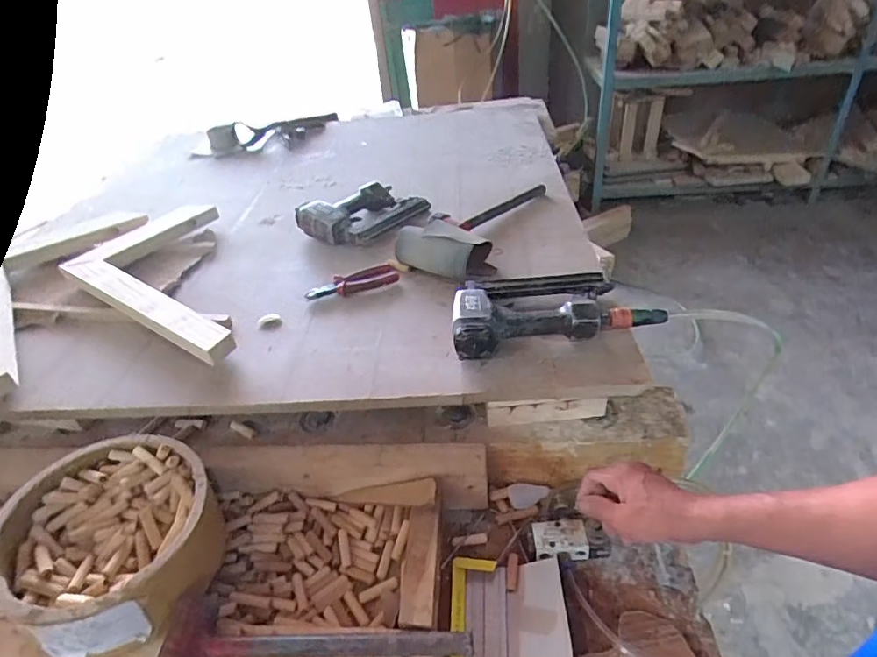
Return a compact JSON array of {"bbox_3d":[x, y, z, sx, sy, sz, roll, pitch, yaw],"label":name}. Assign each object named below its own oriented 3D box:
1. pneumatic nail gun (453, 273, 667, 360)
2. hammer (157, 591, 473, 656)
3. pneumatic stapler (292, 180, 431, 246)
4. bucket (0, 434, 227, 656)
[{"bbox_3d":[0.159,-0.038,0.738,0.285,0.059,0.161,-7,37,0],"label":"pneumatic nail gun"},{"bbox_3d":[-0.123,0.320,0.515,0.302,0.040,0.071,-1,37,8],"label":"hammer"},{"bbox_3d":[-0.149,-0.245,1.046,0.242,0.062,0.156,-31,43,-30],"label":"pneumatic stapler"},{"bbox_3d":[-0.371,0.244,0.599,0.206,0.115,0.211,-4,37,3],"label":"bucket"}]

